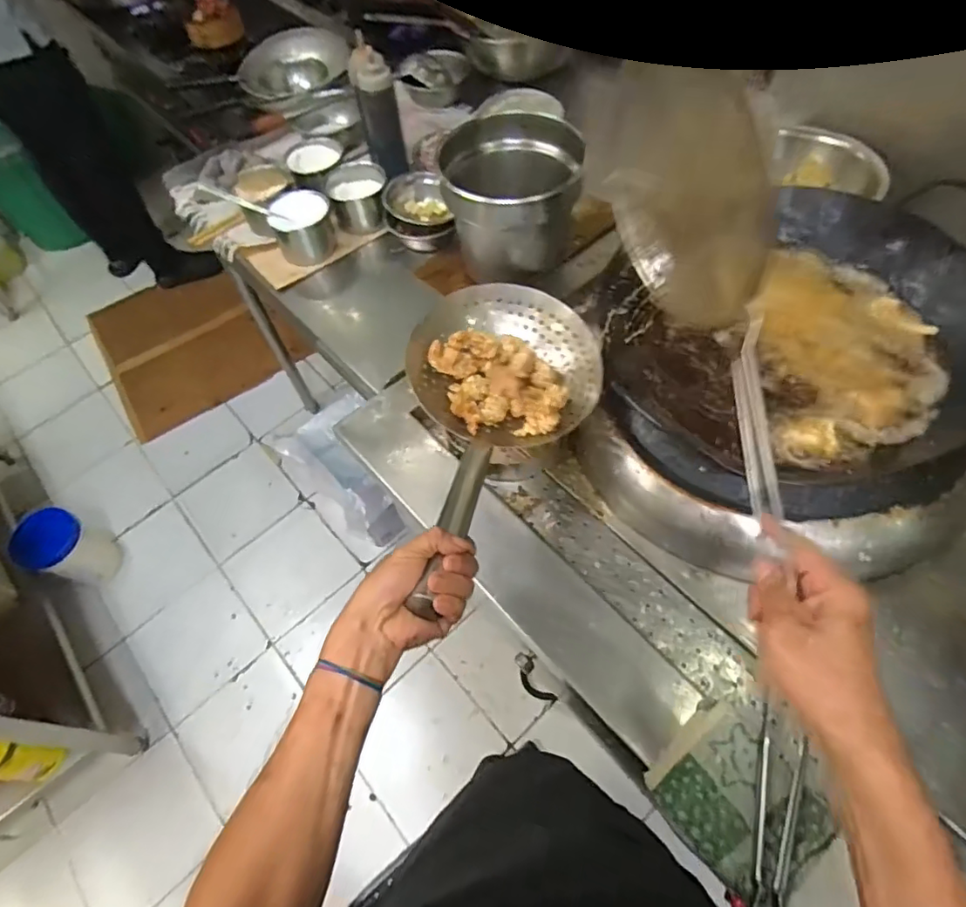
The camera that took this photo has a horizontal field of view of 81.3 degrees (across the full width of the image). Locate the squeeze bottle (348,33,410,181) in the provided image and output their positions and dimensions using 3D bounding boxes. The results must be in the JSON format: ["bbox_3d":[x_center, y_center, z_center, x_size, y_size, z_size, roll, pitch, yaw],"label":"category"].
[{"bbox_3d":[-0.198,-0.649,1.067,0.072,0.197,0.081,-15,59,-6],"label":"squeeze bottle"}]

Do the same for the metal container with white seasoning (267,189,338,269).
[{"bbox_3d":[-0.333,-0.420,1.053,0.109,0.103,0.084,-17,59,-7],"label":"metal container with white seasoning"}]

